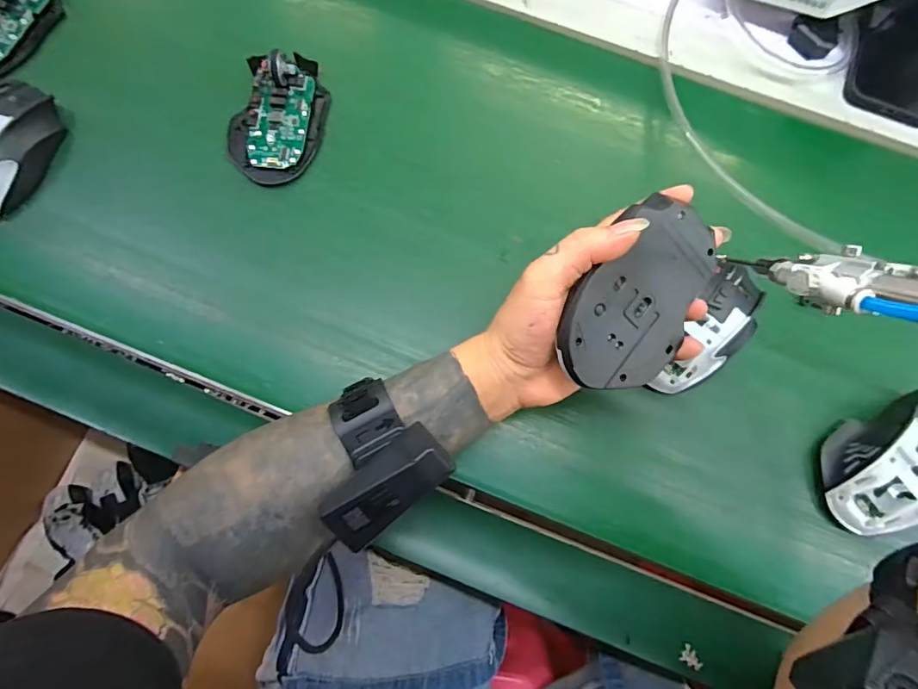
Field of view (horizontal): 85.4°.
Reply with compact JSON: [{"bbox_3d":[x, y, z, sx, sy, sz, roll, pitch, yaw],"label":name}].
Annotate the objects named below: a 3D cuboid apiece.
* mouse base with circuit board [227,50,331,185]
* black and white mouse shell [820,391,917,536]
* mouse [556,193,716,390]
[{"bbox_3d":[-0.149,-0.189,0.411,0.071,0.028,0.113,17,81,5],"label":"mouse base with circuit board"},{"bbox_3d":[0.306,0.080,0.350,0.110,0.046,0.061,-39,81,-5],"label":"black and white mouse shell"},{"bbox_3d":[0.096,-0.027,0.294,0.071,0.040,0.107,33,89,-22],"label":"mouse"}]

